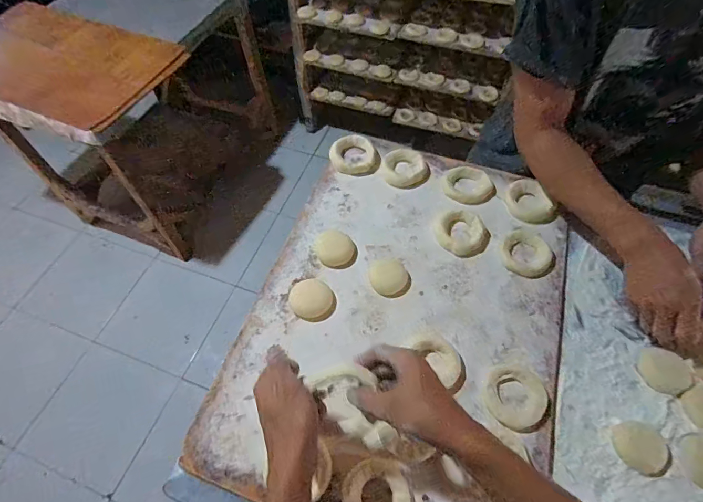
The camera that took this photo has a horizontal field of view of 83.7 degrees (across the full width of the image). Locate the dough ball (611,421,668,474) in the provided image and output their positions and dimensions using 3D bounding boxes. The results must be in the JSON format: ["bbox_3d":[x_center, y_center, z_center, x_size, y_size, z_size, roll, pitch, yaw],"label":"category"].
[{"bbox_3d":[0.342,0.233,0.467,0.049,0.017,0.054,-39,65,-20],"label":"dough ball"}]

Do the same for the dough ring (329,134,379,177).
[{"bbox_3d":[0.007,-0.171,0.698,0.082,0.020,0.081,-1,58,1],"label":"dough ring"}]

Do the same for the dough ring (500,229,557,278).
[{"bbox_3d":[0.273,0.004,0.606,0.080,0.013,0.078,-1,58,1],"label":"dough ring"}]

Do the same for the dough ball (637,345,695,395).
[{"bbox_3d":[0.421,0.161,0.526,0.061,0.008,0.058,-1,58,1],"label":"dough ball"}]

